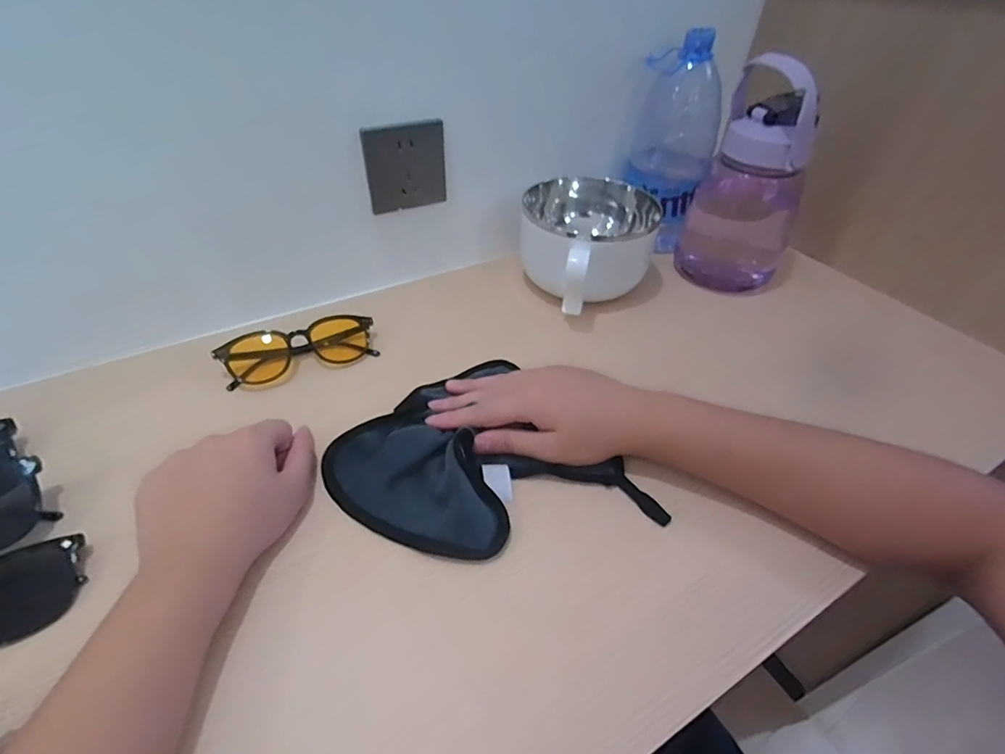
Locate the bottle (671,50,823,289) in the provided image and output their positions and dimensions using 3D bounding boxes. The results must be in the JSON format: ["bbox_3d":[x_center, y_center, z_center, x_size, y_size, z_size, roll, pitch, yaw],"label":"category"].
[{"bbox_3d":[0.288,-0.217,0.568,0.122,0.256,0.119,24,48,22],"label":"bottle"}]

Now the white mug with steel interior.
[{"bbox_3d":[0.102,-0.152,0.554,0.143,0.086,0.130,-18,47,-20],"label":"white mug with steel interior"}]

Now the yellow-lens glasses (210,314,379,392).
[{"bbox_3d":[-0.196,-0.025,0.480,0.137,0.045,0.048,-21,48,-23],"label":"yellow-lens glasses"}]

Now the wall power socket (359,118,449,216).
[{"bbox_3d":[-0.098,-0.215,0.505,0.082,0.081,0.012,-17,46,-19],"label":"wall power socket"}]

